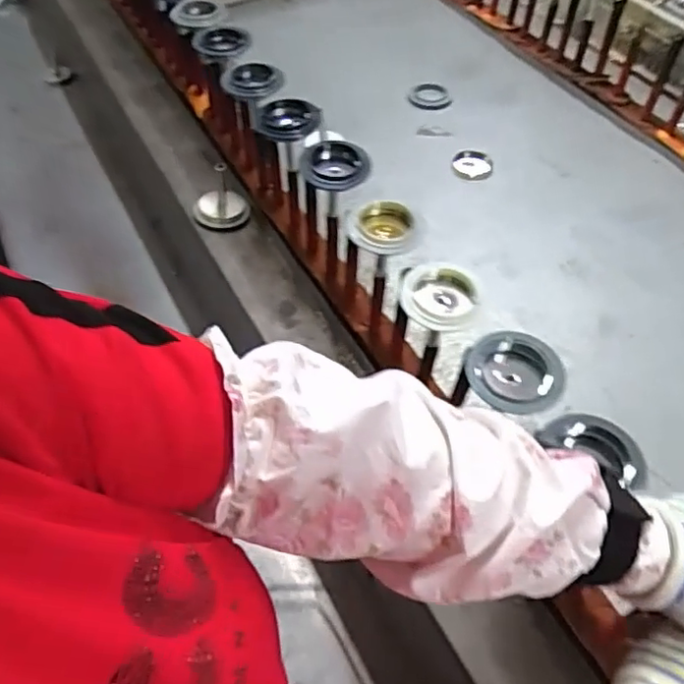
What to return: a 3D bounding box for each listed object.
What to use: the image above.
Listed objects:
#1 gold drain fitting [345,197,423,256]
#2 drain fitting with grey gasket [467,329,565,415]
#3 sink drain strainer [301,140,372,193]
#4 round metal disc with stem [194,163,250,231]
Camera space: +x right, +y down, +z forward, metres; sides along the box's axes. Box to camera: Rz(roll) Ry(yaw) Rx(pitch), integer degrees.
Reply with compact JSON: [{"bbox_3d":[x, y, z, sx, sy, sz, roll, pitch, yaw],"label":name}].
[{"bbox_3d":[0.043,-0.118,0.647,0.078,0.029,0.071,6,48,2],"label":"gold drain fitting"},{"bbox_3d":[0.146,0.025,0.527,0.078,0.022,0.075,2,48,-2],"label":"drain fitting with grey gasket"},{"bbox_3d":[-0.007,-0.200,0.706,0.077,0.024,0.077,5,48,1],"label":"sink drain strainer"},{"bbox_3d":[-0.181,-0.198,0.933,0.082,0.018,0.082,-9,49,-11],"label":"round metal disc with stem"}]

